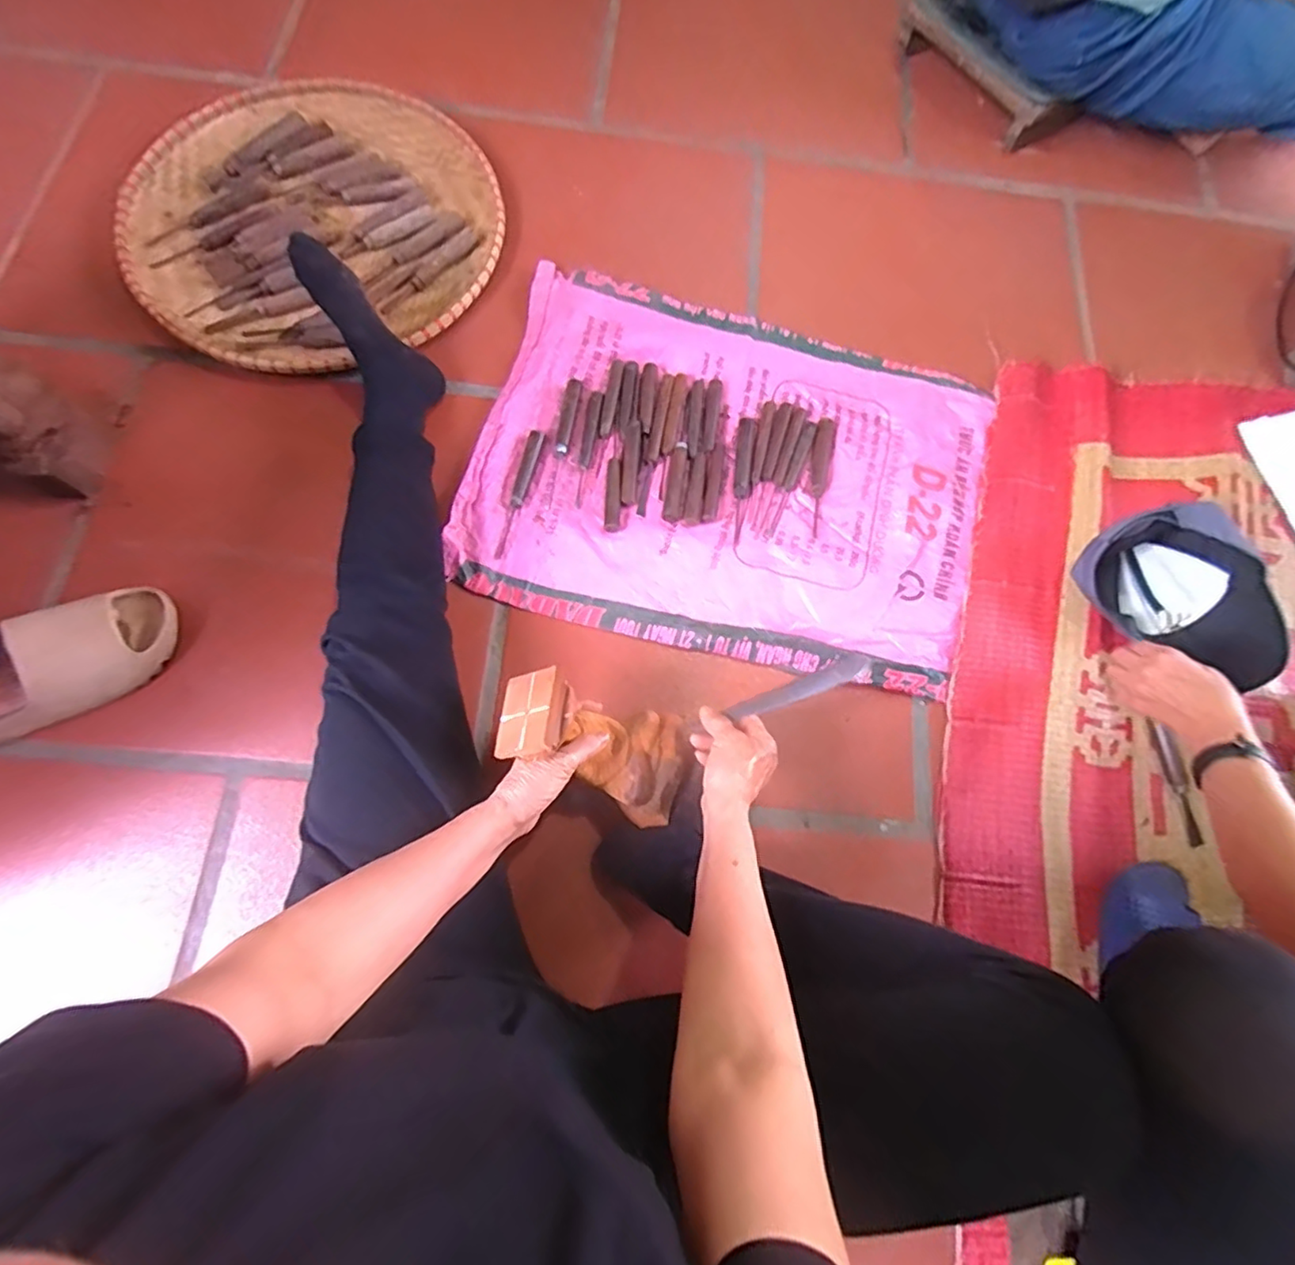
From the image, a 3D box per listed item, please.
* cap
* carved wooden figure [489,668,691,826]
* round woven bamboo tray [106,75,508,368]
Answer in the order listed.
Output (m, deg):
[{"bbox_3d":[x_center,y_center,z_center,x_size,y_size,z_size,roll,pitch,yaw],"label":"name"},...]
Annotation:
[{"bbox_3d":[0.650,-0.059,0.741,0.246,0.103,0.144,25,75,4],"label":"cap"},{"bbox_3d":[-0.045,0.110,0.612,0.192,0.069,0.104,31,76,-27],"label":"carved wooden figure"},{"bbox_3d":[-0.461,-0.582,0.868,0.480,0.054,0.479,1,75,-3],"label":"round woven bamboo tray"}]

